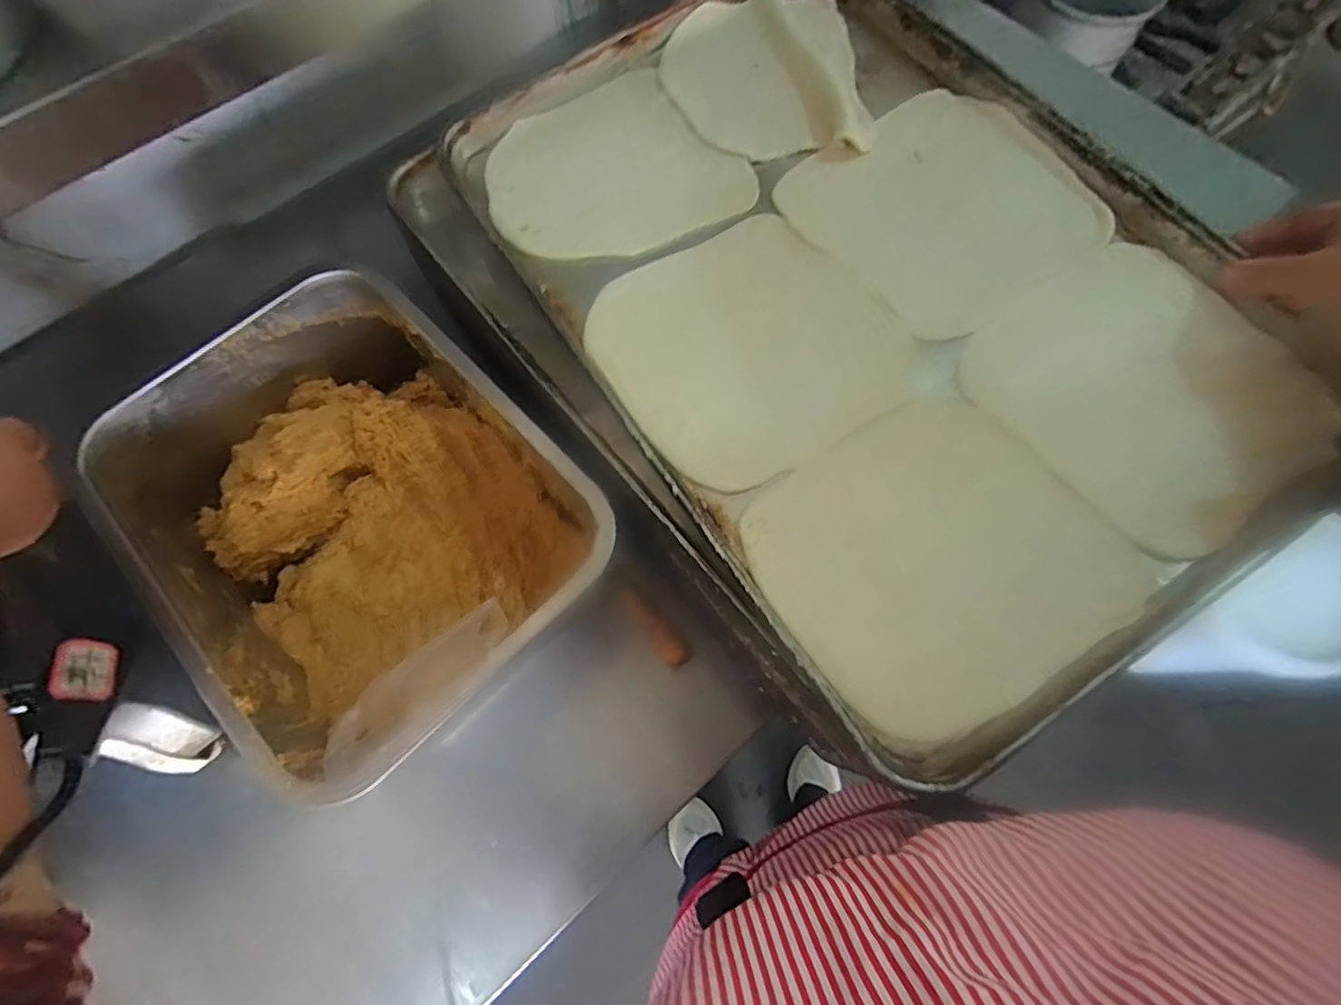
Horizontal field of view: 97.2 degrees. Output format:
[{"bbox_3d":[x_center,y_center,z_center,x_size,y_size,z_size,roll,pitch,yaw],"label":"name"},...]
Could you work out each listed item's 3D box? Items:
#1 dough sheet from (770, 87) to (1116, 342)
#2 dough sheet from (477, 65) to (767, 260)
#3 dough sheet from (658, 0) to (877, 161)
[{"bbox_3d":[0.203,-0.223,0.452,0.187,0.019,0.183,-31,76,-3],"label":"dough sheet"},{"bbox_3d":[-0.051,-0.269,0.481,0.189,0.020,0.170,-26,72,-9],"label":"dough sheet"},{"bbox_3d":[0.077,-0.359,0.497,0.156,0.018,0.185,-7,70,-2],"label":"dough sheet"}]

